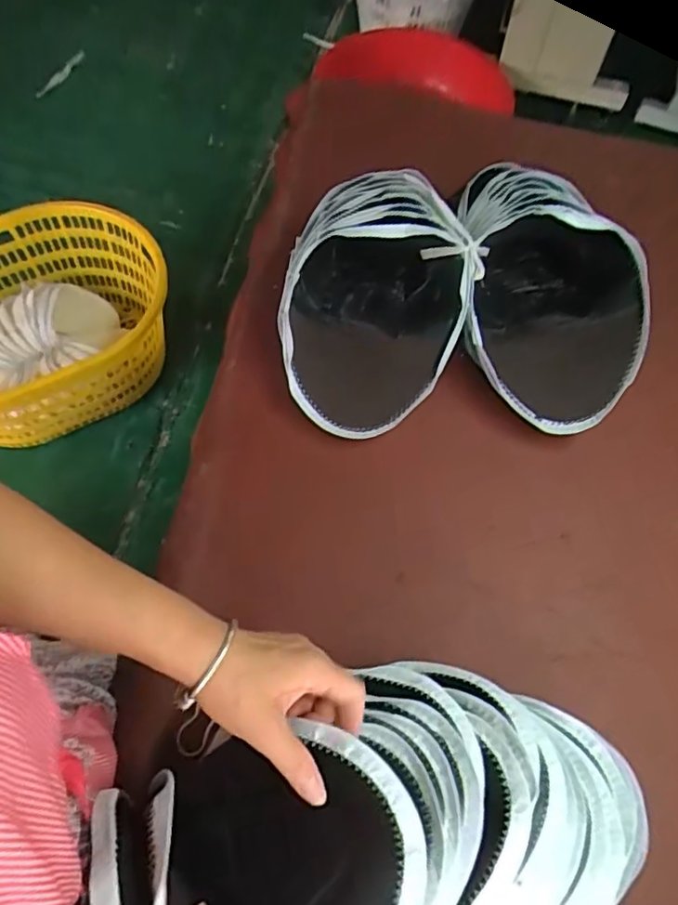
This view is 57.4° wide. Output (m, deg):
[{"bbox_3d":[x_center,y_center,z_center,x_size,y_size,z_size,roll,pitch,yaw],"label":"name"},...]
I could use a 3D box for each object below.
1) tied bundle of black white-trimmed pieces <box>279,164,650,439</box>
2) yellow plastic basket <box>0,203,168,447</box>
[{"bbox_3d":[0.139,-0.183,0.726,0.409,0.136,0.311,-1,65,-4],"label":"tied bundle of black white-trimmed pieces"},{"bbox_3d":[-0.709,-0.266,1.411,0.642,0.307,0.444,-17,67,-11],"label":"yellow plastic basket"}]

